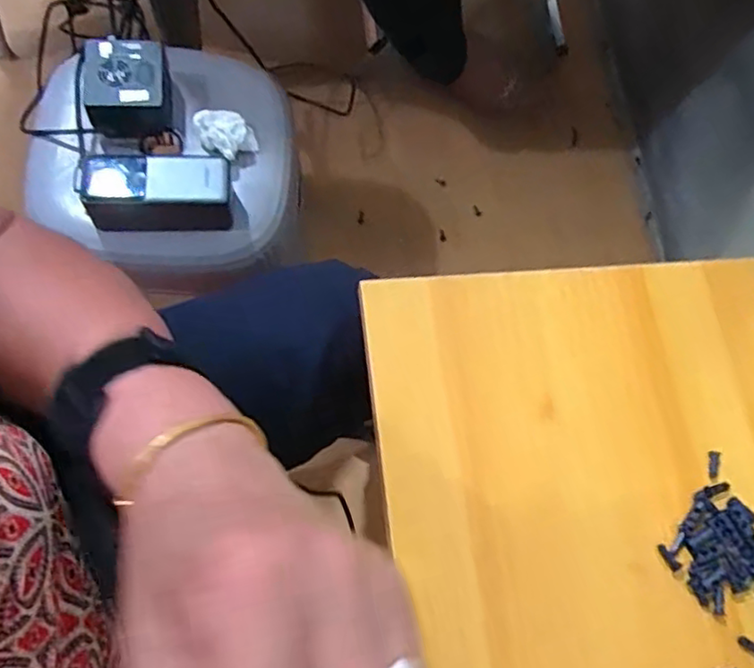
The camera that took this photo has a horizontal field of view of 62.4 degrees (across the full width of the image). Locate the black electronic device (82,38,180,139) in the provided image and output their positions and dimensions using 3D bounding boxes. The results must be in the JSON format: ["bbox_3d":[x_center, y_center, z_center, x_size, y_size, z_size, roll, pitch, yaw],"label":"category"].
[{"bbox_3d":[-0.243,-0.244,0.610,0.080,0.061,0.080,-12,75,-12],"label":"black electronic device"}]

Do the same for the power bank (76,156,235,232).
[{"bbox_3d":[-0.203,-0.129,0.580,0.134,0.050,0.057,-4,73,-9],"label":"power bank"}]

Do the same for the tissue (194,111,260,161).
[{"bbox_3d":[-0.152,-0.201,0.624,0.048,0.034,0.047,43,72,6],"label":"tissue"}]

